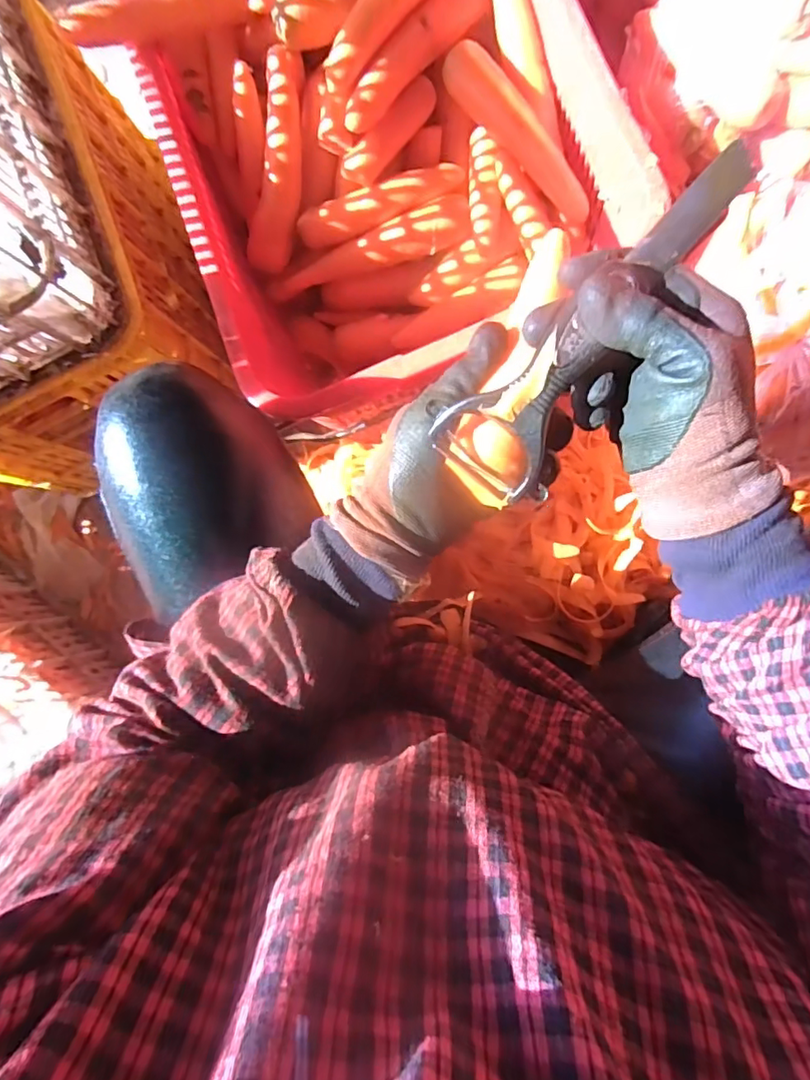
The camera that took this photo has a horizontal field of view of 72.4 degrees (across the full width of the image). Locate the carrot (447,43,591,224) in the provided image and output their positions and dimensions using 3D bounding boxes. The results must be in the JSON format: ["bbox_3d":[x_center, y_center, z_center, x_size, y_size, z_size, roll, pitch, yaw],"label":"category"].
[{"bbox_3d":[0.121,-0.420,0.578,0.205,0.039,0.030,44,94,-11],"label":"carrot"}]

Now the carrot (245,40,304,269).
[{"bbox_3d":[-0.145,-0.423,0.630,0.049,0.035,0.213,18,116,10],"label":"carrot"}]

